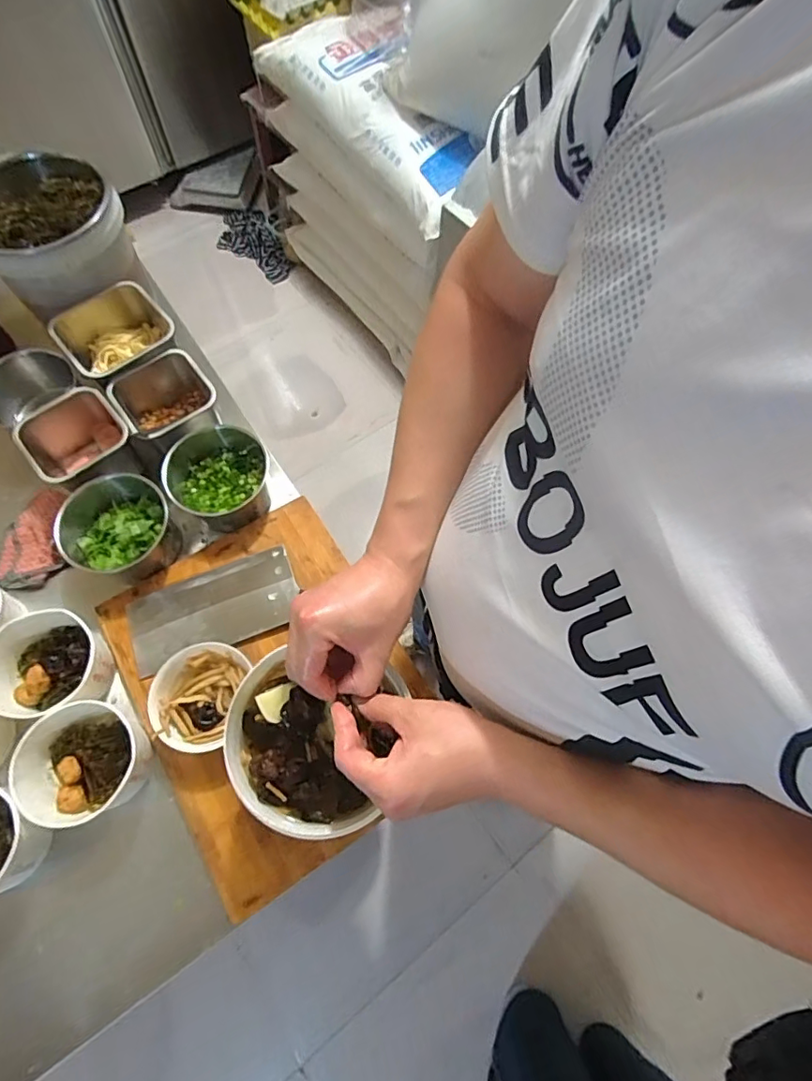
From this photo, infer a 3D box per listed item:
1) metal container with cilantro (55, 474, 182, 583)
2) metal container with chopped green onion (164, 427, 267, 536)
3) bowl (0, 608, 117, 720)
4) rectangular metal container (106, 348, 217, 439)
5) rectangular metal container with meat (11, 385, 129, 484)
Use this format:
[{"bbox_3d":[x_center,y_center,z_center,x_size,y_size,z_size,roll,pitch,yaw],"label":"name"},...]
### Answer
[{"bbox_3d":[-0.371,-0.015,0.679,0.122,0.072,0.134,1,67,-1],"label":"metal container with cilantro"},{"bbox_3d":[-0.248,-0.082,0.720,0.135,0.076,0.125,1,67,-1],"label":"metal container with chopped green onion"},{"bbox_3d":[-0.410,0.145,0.609,0.123,0.067,0.115,1,67,-1],"label":"bowl"},{"bbox_3d":[-0.329,-0.185,0.746,0.122,0.091,0.119,-36,73,-15],"label":"rectangular metal container"},{"bbox_3d":[-0.436,-0.122,0.715,0.127,0.091,0.120,-37,73,-16],"label":"rectangular metal container with meat"}]

